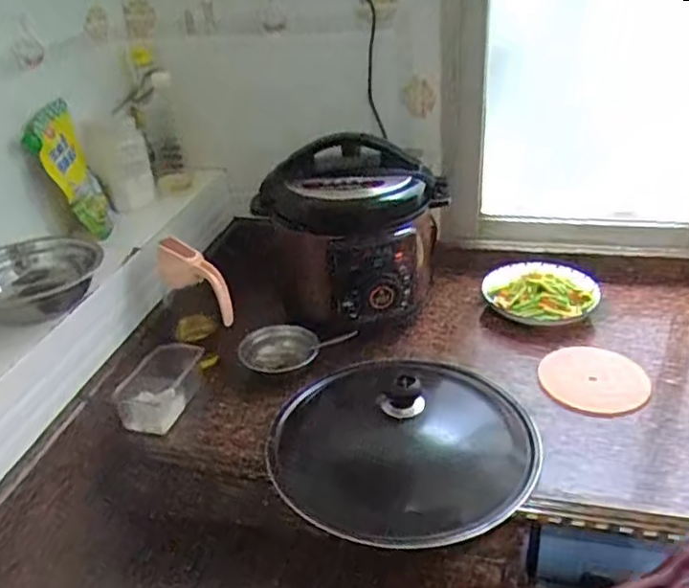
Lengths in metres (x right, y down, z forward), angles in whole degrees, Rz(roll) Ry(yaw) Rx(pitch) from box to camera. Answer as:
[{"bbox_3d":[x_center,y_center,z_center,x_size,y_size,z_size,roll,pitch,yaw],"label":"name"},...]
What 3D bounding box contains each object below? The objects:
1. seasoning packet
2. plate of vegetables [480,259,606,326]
[{"bbox_3d":[-0.415,-0.185,0.978,0.013,0.202,0.104,-11,34,18],"label":"seasoning packet"},{"bbox_3d":[0.332,-0.006,1.069,0.180,0.061,0.156,14,34,28],"label":"plate of vegetables"}]

